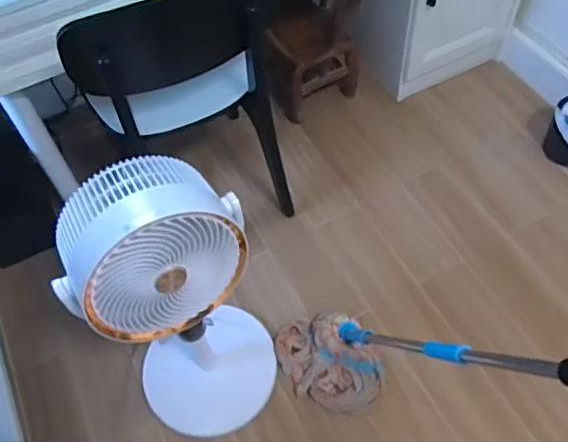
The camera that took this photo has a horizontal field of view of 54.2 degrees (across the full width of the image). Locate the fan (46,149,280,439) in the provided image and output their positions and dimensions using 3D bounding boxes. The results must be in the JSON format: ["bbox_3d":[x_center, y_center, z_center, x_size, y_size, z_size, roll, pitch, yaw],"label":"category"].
[{"bbox_3d":[-0.197,0.189,1.107,0.305,0.696,0.274,-9,56,-5],"label":"fan"}]

